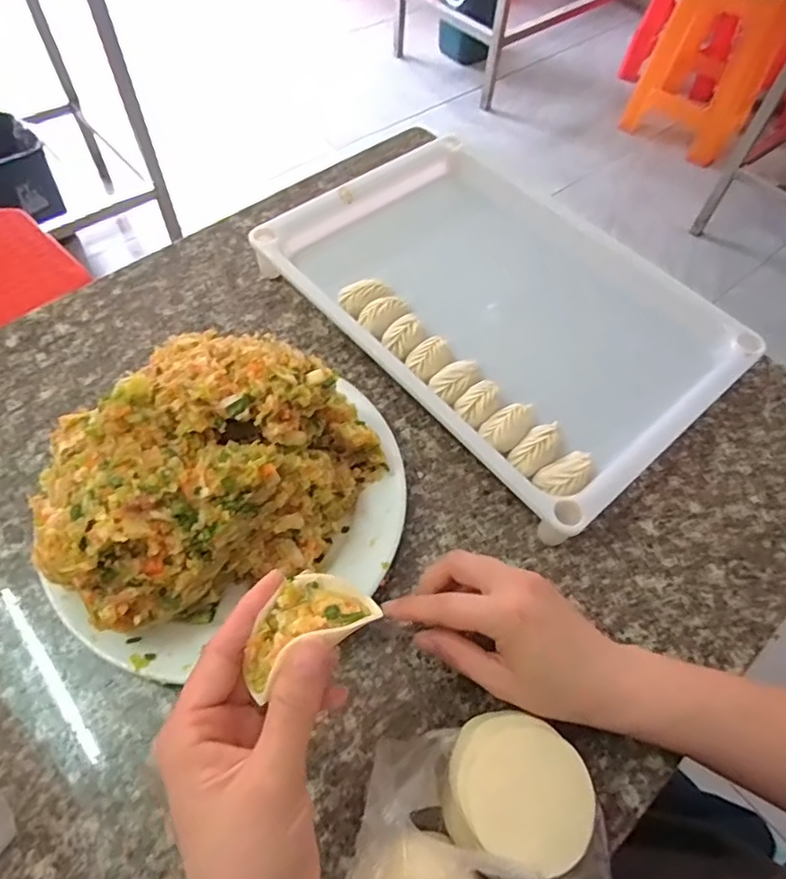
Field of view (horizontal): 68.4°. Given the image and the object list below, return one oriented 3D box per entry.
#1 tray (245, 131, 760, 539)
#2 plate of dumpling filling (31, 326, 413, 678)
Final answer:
[{"bbox_3d":[0.086,-0.116,0.513,0.252,0.046,0.371,-36,67,-22],"label":"tray"},{"bbox_3d":[-0.099,0.034,0.369,0.205,0.121,0.198,1,59,-2],"label":"plate of dumpling filling"}]

